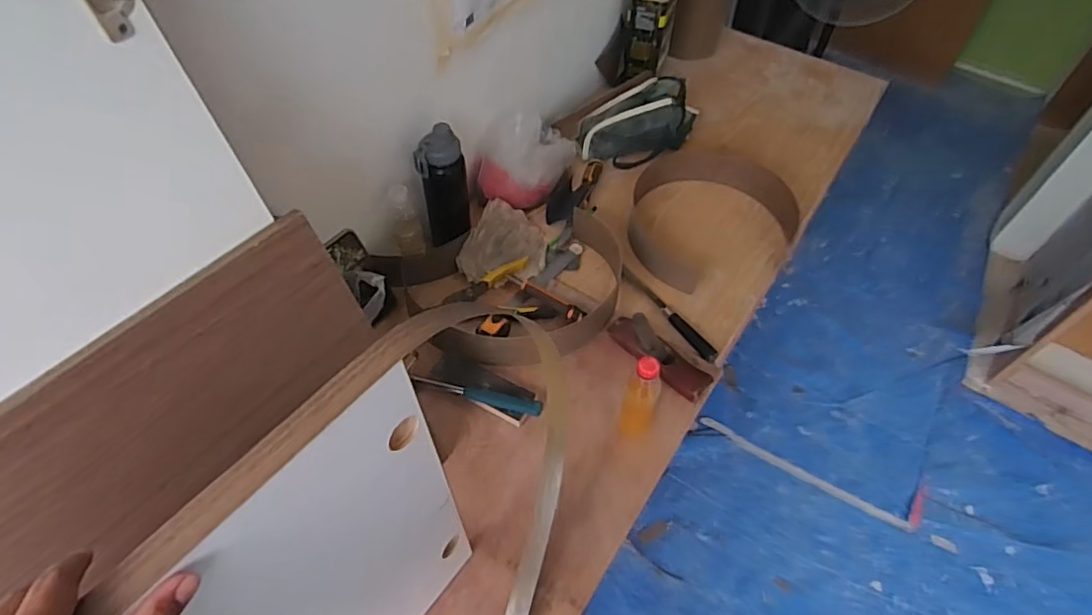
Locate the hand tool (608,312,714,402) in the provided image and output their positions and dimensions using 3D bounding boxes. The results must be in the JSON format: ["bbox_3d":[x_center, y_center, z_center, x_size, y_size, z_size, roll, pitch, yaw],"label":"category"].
[{"bbox_3d":[0.186,0.078,0.996,0.194,0.056,0.061,35,59,23],"label":"hand tool"}]

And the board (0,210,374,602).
[{"bbox_3d":[-0.382,0.111,0.578,0.023,0.206,0.458,24,57,33],"label":"board"}]

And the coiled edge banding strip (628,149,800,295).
[{"bbox_3d":[0.310,-0.213,1.190,0.270,0.092,0.313,-27,58,-21],"label":"coiled edge banding strip"}]

